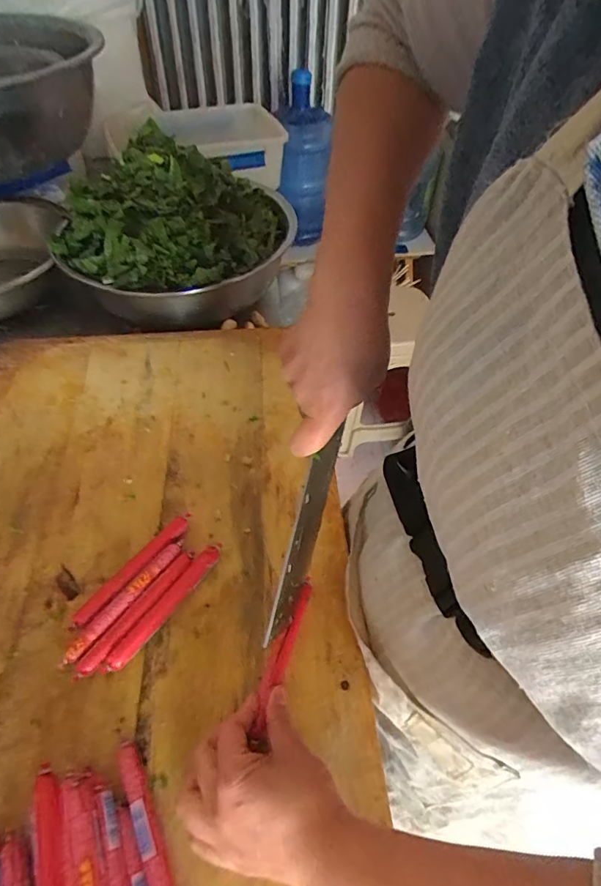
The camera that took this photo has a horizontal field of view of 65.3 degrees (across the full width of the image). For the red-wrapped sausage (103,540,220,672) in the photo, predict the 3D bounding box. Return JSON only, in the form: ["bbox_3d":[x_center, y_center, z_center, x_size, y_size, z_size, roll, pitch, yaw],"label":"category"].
[{"bbox_3d":[-0.123,0.150,0.434,0.016,0.016,0.139,31,57,21],"label":"red-wrapped sausage"}]

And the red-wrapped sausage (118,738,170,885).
[{"bbox_3d":[-0.106,0.284,0.330,0.015,0.016,0.143,-22,55,-18],"label":"red-wrapped sausage"}]

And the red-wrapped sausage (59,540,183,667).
[{"bbox_3d":[-0.162,0.147,0.439,0.017,0.018,0.137,31,57,21],"label":"red-wrapped sausage"}]

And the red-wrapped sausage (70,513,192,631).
[{"bbox_3d":[-0.161,0.124,0.459,0.021,0.019,0.140,31,57,21],"label":"red-wrapped sausage"}]

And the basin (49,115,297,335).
[{"bbox_3d":[-0.183,-0.313,0.705,0.301,0.180,0.300,6,52,4],"label":"basin"}]

